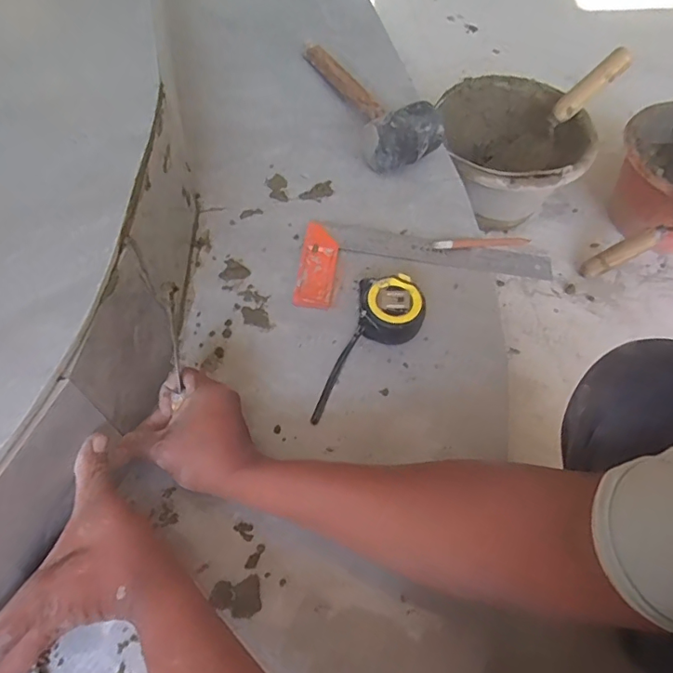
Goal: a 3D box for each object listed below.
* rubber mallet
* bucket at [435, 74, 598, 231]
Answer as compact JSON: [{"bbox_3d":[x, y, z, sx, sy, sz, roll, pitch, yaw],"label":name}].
[{"bbox_3d":[0.041,-0.351,0.733,0.095,0.072,0.284,-21,64,-15],"label":"rubber mallet"},{"bbox_3d":[0.295,-0.295,0.886,0.231,0.170,0.242,2,60,-3],"label":"bucket"}]

